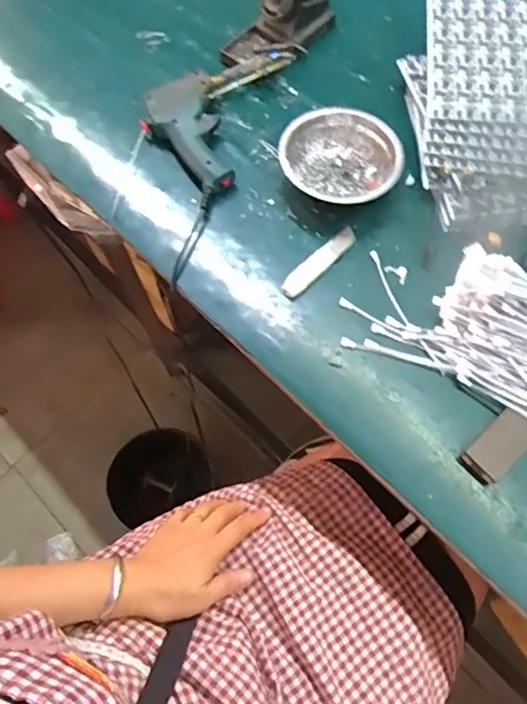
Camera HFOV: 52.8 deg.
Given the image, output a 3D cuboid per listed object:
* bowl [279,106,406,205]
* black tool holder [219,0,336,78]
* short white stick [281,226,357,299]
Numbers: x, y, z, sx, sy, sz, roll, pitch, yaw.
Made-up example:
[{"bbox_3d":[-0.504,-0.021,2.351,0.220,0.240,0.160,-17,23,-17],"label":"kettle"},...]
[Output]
[{"bbox_3d":[0.084,-0.211,0.587,0.130,0.040,0.119,-3,67,0],"label":"bowl"},{"bbox_3d":[0.023,-0.417,0.661,0.085,0.052,0.151,37,73,15],"label":"black tool holder"},{"bbox_3d":[0.059,-0.095,0.556,0.105,0.004,0.023,-42,73,-15],"label":"short white stick"}]

